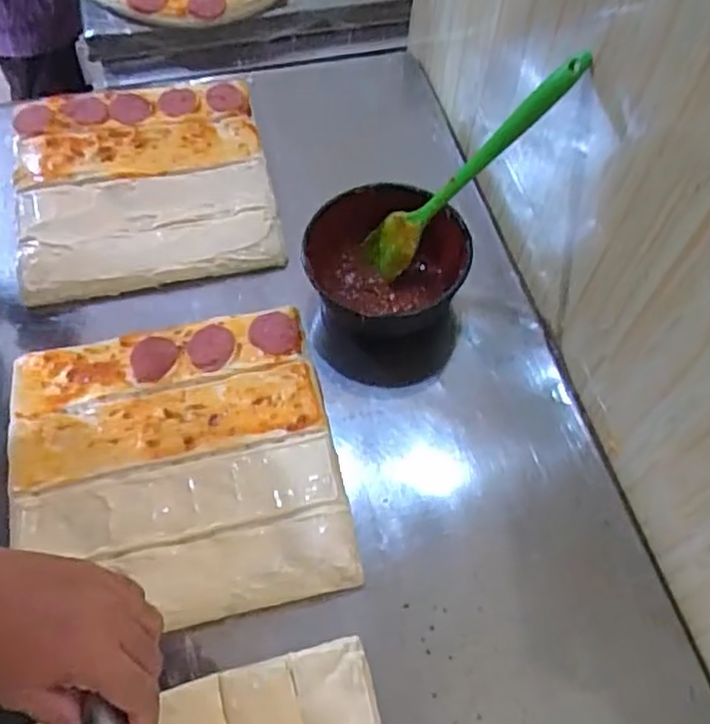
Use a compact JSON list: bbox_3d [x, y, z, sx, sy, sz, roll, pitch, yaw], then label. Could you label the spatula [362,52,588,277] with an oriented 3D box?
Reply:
[{"bbox_3d":[0.088,-0.153,0.554,0.017,0.242,0.051,8,55,-40],"label":"spatula"}]

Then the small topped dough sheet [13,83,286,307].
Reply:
[{"bbox_3d":[-0.211,-0.180,0.682,0.241,0.033,0.239,-11,63,-8],"label":"small topped dough sheet"}]

